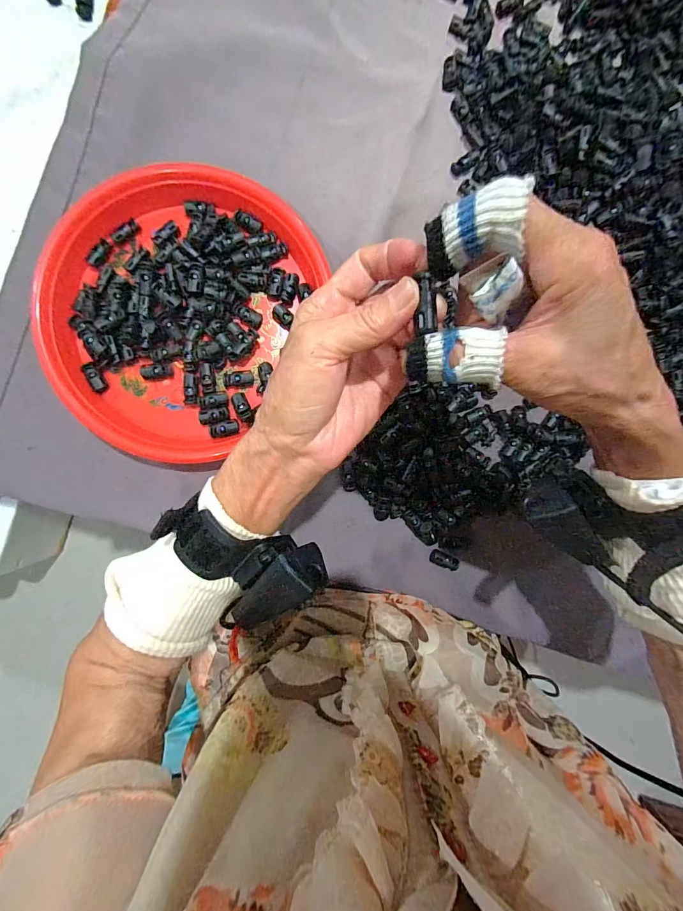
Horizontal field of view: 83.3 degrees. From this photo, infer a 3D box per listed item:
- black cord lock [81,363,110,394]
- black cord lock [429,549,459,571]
[{"bbox_3d":[-0.225,-0.070,0.351,0.013,0.004,0.030,-31,93,-30],"label":"black cord lock"},{"bbox_3d":[0.101,0.102,0.375,0.029,0.010,0.014,23,89,-3],"label":"black cord lock"}]

